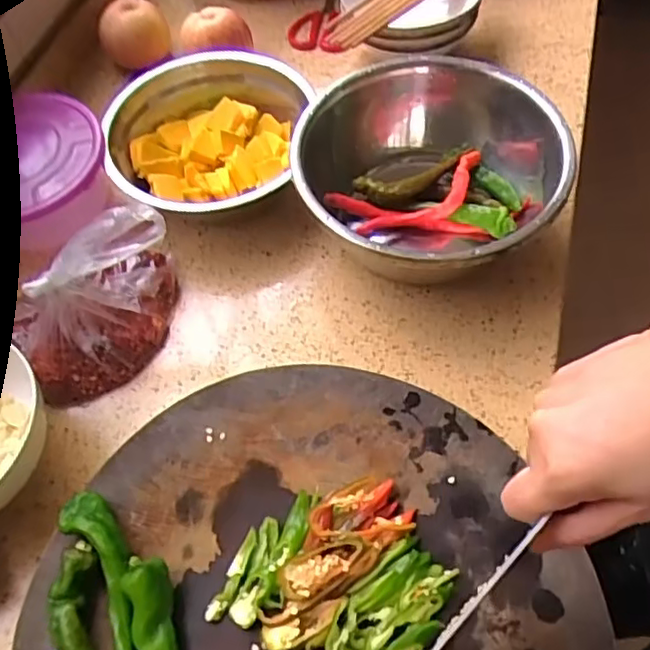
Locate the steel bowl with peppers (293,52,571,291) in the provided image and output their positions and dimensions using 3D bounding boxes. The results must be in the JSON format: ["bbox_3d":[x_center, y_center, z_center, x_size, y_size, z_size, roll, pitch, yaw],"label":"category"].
[{"bbox_3d":[0.094,-0.128,0.584,0.225,0.102,0.237,-2,59,3],"label":"steel bowl with peppers"}]

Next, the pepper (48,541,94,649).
[{"bbox_3d":[-0.152,0.191,0.401,0.031,0.028,0.098,-17,59,-7],"label":"pepper"}]

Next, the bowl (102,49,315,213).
[{"bbox_3d":[-0.117,-0.182,0.639,0.183,0.089,0.208,7,60,8],"label":"bowl"}]

